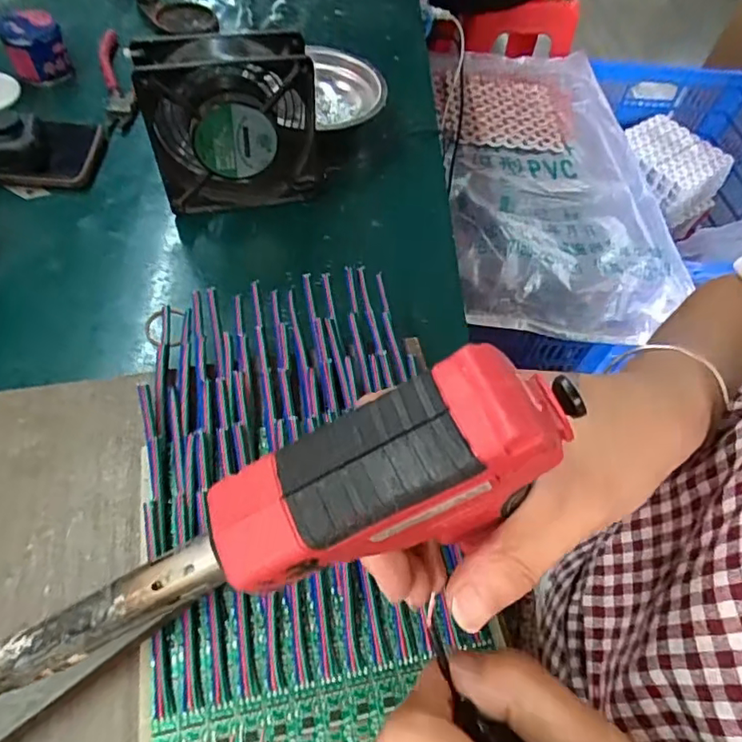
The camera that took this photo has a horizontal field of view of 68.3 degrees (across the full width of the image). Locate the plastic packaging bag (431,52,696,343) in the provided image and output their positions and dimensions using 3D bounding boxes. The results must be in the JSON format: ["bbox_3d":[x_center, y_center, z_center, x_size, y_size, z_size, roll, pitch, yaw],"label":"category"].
[{"bbox_3d":[0.323,-0.390,1.031,0.384,0.082,0.731,4,56,-6],"label":"plastic packaging bag"}]

